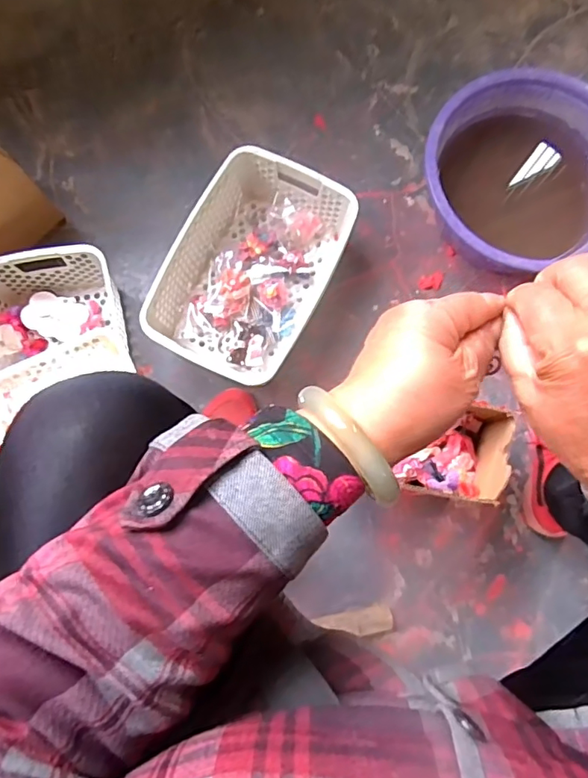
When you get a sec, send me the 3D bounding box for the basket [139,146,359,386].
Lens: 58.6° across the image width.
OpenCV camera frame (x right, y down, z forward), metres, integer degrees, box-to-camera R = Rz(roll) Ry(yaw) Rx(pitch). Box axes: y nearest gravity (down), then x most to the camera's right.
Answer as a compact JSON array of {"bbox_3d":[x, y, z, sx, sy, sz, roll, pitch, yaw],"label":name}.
[{"bbox_3d":[-0.061,-0.159,0.729,0.186,0.112,0.286,27,81,4],"label":"basket"}]

